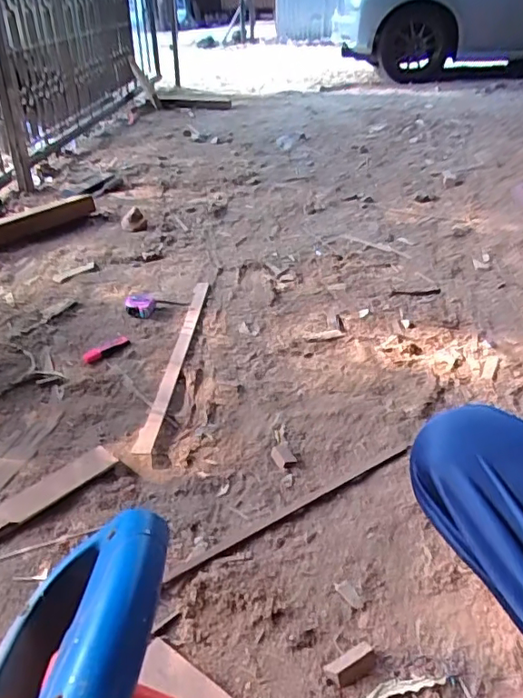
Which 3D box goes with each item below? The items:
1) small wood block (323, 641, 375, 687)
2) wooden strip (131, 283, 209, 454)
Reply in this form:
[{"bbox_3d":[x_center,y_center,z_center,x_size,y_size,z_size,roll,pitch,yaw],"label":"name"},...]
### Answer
[{"bbox_3d":[0.102,0.349,0.612,0.062,0.013,0.031,-15,35,-26],"label":"small wood block"},{"bbox_3d":[-0.171,-0.001,1.159,0.030,0.015,0.649,4,31,2],"label":"wooden strip"}]

